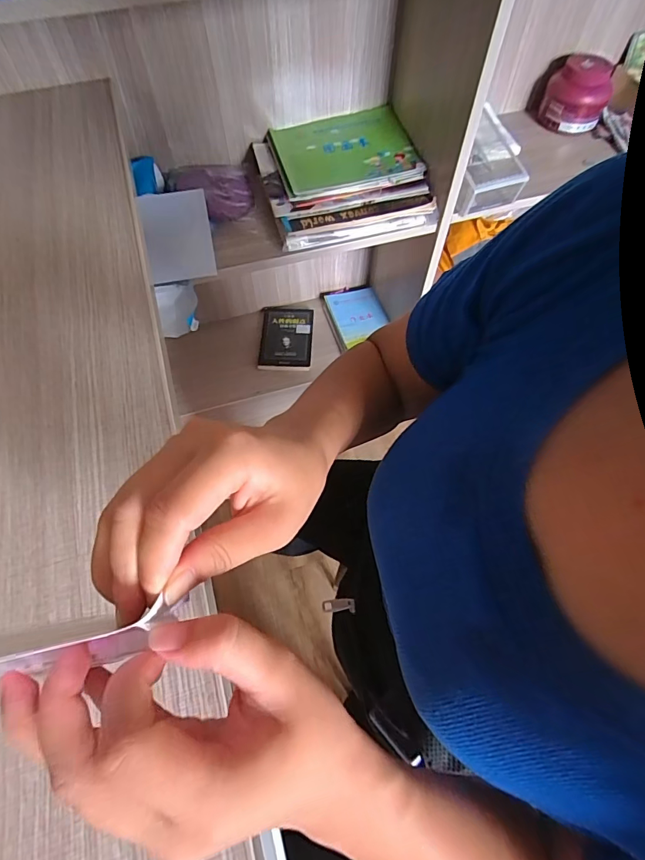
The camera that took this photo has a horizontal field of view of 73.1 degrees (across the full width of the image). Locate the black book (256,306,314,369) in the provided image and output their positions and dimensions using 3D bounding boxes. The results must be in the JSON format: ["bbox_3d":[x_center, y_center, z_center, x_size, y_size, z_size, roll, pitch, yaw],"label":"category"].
[{"bbox_3d":[-0.100,-0.263,1.209,0.140,0.017,0.225,1,63,0],"label":"black book"}]

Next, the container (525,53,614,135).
[{"bbox_3d":[0.536,-0.717,0.933,0.127,0.112,0.135,0,63,0],"label":"container"}]

